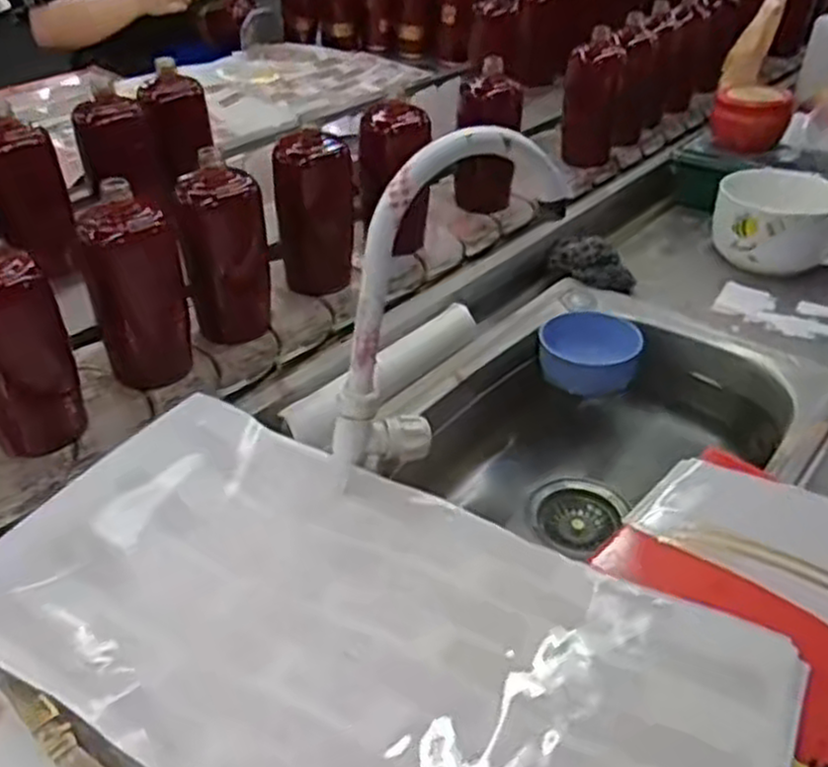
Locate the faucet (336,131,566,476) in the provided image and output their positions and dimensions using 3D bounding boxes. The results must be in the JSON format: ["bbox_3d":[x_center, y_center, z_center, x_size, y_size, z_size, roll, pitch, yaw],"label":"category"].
[{"bbox_3d":[0.026,-0.067,0.641,0.063,0.260,0.212,31,46,33],"label":"faucet"}]

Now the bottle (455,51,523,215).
[{"bbox_3d":[0.098,-0.314,1.036,0.084,0.176,0.072,-2,37,-5],"label":"bottle"}]

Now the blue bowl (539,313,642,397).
[{"bbox_3d":[0.195,-0.035,0.884,0.109,0.051,0.091,9,38,10],"label":"blue bowl"}]

